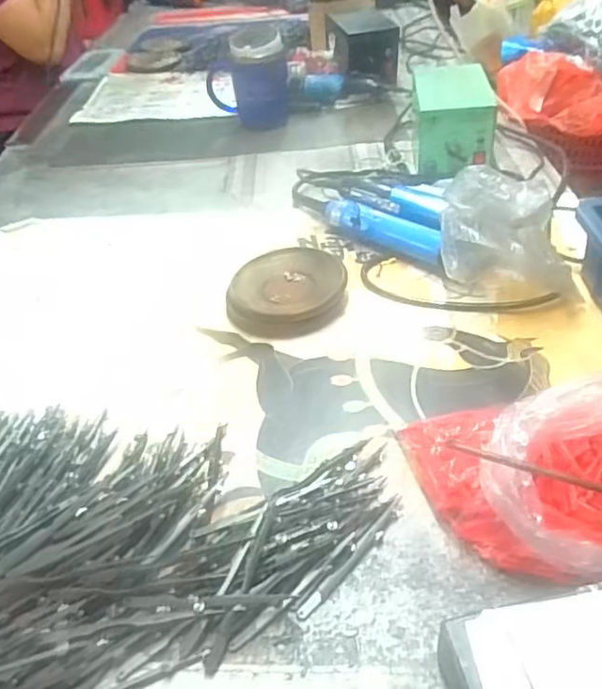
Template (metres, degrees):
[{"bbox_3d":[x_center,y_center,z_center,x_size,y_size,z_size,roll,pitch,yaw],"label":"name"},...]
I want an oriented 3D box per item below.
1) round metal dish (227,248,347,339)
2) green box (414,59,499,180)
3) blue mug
[{"bbox_3d":[-0.014,-0.055,0.622,0.118,0.029,0.108,-3,41,3],"label":"round metal dish"},{"bbox_3d":[0.197,-0.285,0.803,0.096,0.104,0.150,1,41,8],"label":"green box"},{"bbox_3d":[-0.084,-0.421,0.967,0.124,0.137,0.082,-8,40,-3],"label":"blue mug"}]

